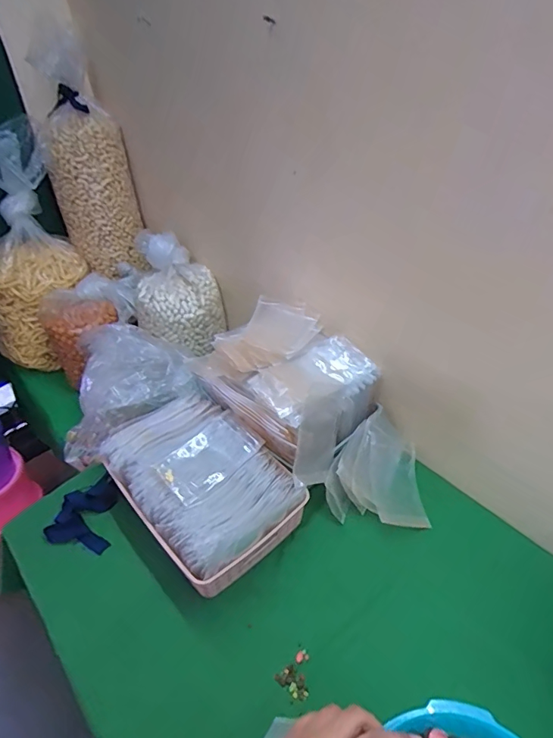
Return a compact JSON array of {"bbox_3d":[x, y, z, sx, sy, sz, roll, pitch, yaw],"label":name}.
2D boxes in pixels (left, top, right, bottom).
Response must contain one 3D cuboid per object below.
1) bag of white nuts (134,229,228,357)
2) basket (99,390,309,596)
[{"bbox_3d":[-0.244,-0.180,1.130,0.211,0.230,0.167,-5,40,-1],"label":"bag of white nuts"},{"bbox_3d":[-0.134,0.197,0.805,0.224,0.108,0.332,-31,47,-28],"label":"basket"}]

